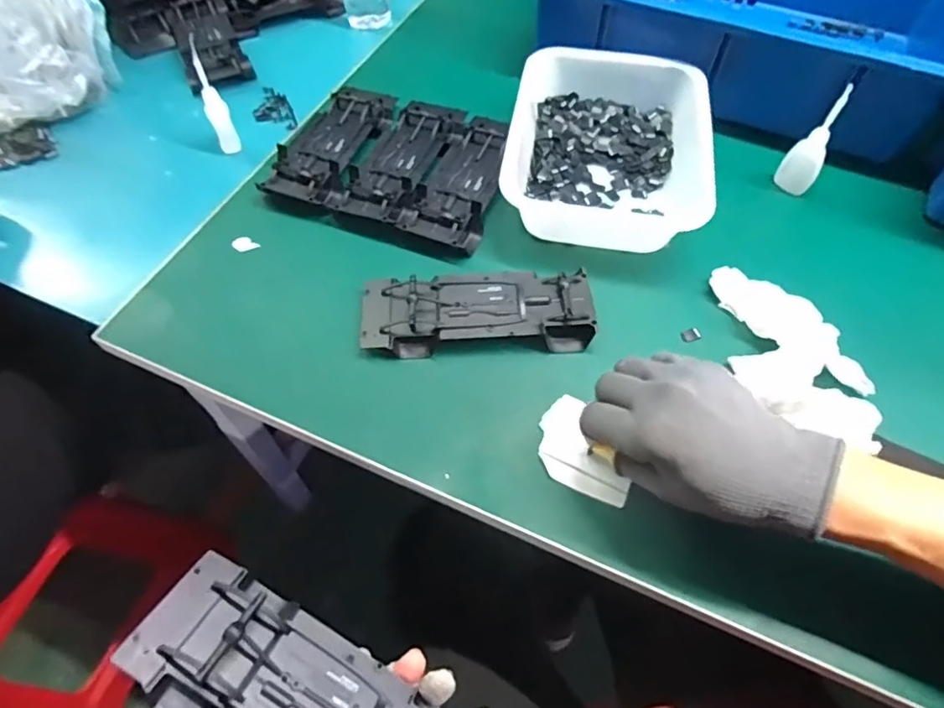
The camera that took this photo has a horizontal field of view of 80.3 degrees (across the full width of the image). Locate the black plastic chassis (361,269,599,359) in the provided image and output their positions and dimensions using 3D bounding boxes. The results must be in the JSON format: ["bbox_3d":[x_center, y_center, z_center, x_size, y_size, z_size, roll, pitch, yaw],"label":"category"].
[{"bbox_3d":[0.005,-0.037,0.484,0.195,0.032,0.075,-1,58,-2],"label":"black plastic chassis"}]

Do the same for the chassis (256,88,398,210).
[{"bbox_3d":[-0.144,-0.221,0.600,0.072,0.031,0.185,19,59,11],"label":"chassis"}]

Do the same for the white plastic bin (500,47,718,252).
[{"bbox_3d":[0.135,-0.211,0.568,0.191,0.060,0.232,9,58,4],"label":"white plastic bin"}]

